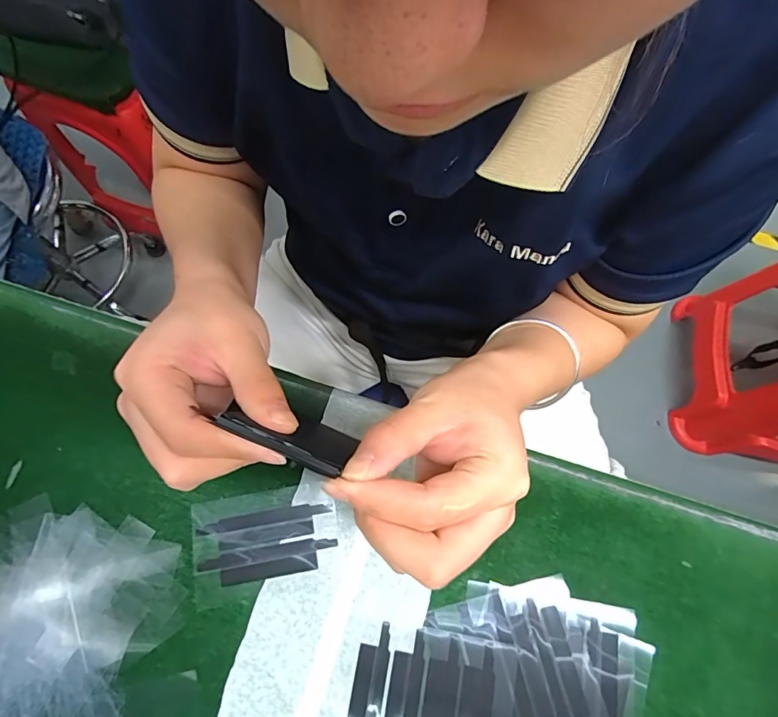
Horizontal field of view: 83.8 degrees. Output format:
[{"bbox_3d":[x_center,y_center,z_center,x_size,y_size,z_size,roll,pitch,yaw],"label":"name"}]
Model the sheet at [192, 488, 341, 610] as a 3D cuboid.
[{"bbox_3d":[-0.072,0.105,0.249,0.080,0.004,0.055,-9,72,-5],"label":"sheet"}]

